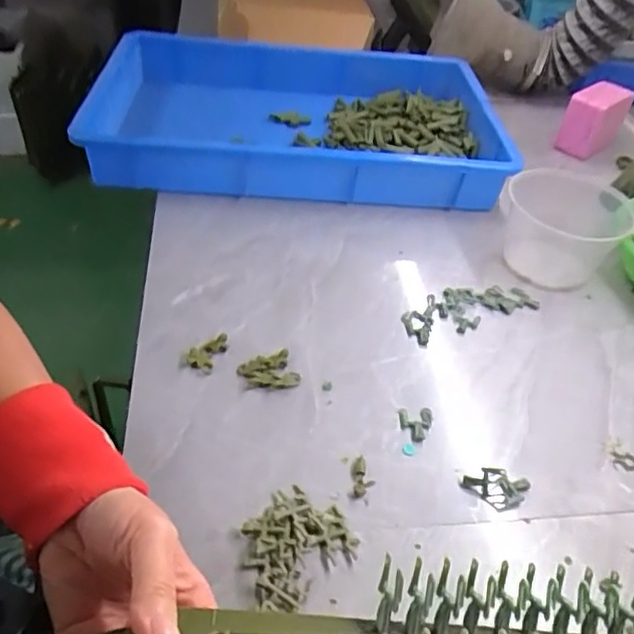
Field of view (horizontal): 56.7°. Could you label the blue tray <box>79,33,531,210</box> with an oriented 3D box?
[{"bbox_3d":[-0.029,-0.298,0.858,0.541,0.093,0.376,4,43,-4],"label":"blue tray"}]

